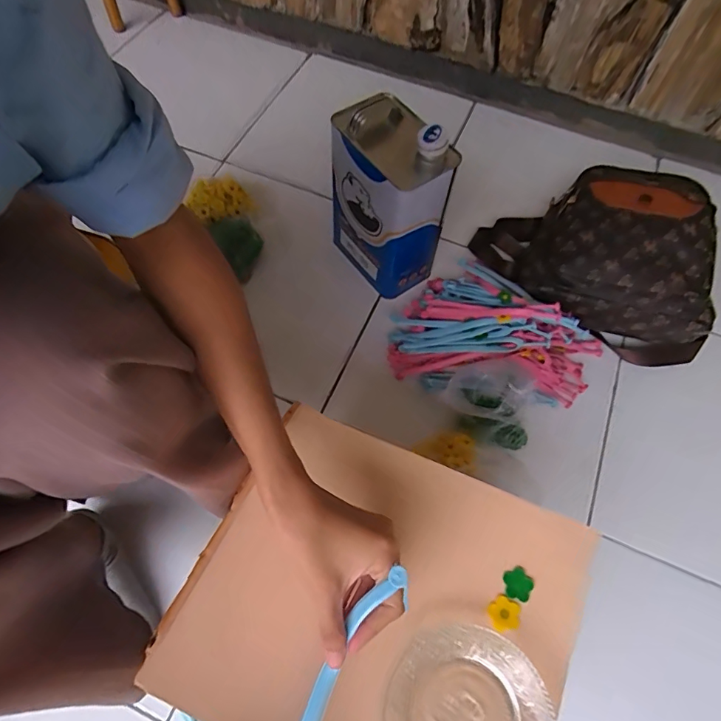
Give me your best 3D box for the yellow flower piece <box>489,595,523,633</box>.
[{"bbox_3d":[0.113,0.198,0.359,0.024,0.004,0.023,1,64,-2],"label":"yellow flower piece"}]

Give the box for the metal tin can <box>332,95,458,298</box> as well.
[{"bbox_3d":[0.040,-0.241,0.686,0.101,0.253,0.169,-35,70,-18],"label":"metal tin can"}]

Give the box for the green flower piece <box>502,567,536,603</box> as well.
[{"bbox_3d":[0.126,0.178,0.364,0.023,0.004,0.023,1,64,-2],"label":"green flower piece"}]

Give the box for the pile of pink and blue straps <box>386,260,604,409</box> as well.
[{"bbox_3d":[0.213,-0.045,0.689,0.307,0.101,0.205,19,65,7],"label":"pile of pink and blue straps"}]

